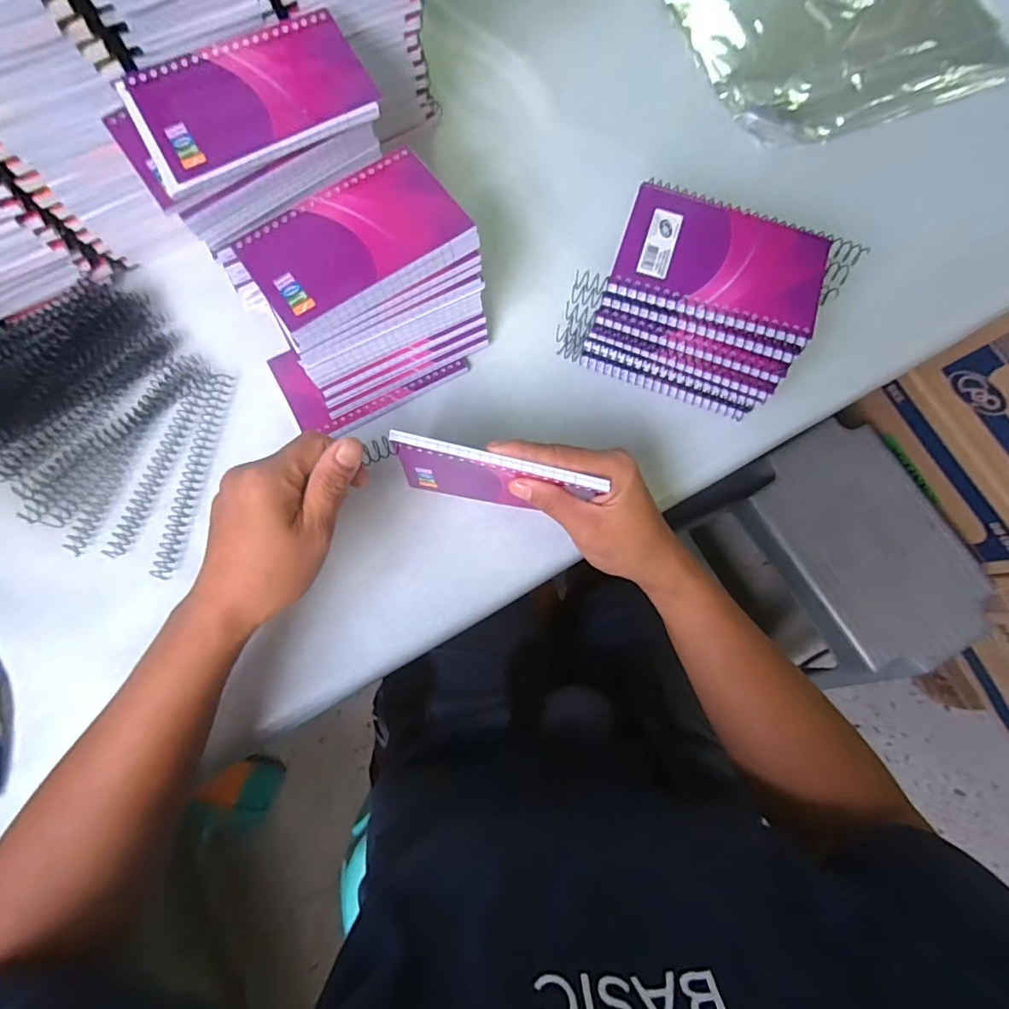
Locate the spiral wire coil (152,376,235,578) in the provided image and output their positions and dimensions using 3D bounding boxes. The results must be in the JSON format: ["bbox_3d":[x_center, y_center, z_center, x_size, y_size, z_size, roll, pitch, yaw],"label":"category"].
[{"bbox_3d":[-0.228,-0.024,0.369,0.016,0.009,0.154,9,78,2],"label":"spiral wire coil"}]

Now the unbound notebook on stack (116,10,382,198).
[{"bbox_3d":[-0.151,-0.244,0.304,0.135,0.010,0.083,-28,82,-8],"label":"unbound notebook on stack"}]

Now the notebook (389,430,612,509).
[{"bbox_3d":[-0.006,-0.014,0.329,0.125,0.080,0.013,13,78,2],"label":"notebook"}]

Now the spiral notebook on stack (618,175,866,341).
[{"bbox_3d":[0.146,-0.161,0.328,0.136,0.008,0.083,20,78,4],"label":"spiral notebook on stack"}]

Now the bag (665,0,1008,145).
[{"bbox_3d":[0.304,-0.431,0.457,0.259,0.019,0.204,-20,78,-5],"label":"bag"}]

